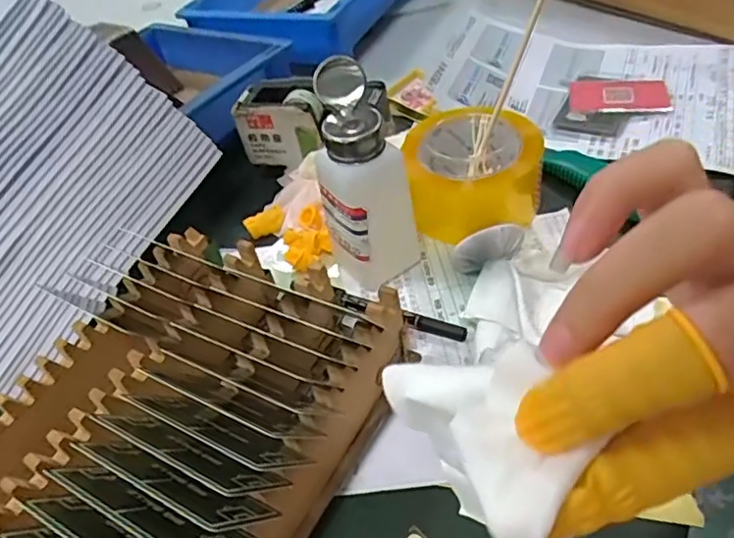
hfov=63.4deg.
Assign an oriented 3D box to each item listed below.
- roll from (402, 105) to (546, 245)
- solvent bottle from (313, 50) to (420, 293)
[{"bbox_3d":[0.084,-0.081,0.481,0.103,0.071,0.089,-8,43,4],"label":"roll"},{"bbox_3d":[-0.004,-0.060,0.412,0.059,0.142,0.063,-6,43,6],"label":"solvent bottle"}]

